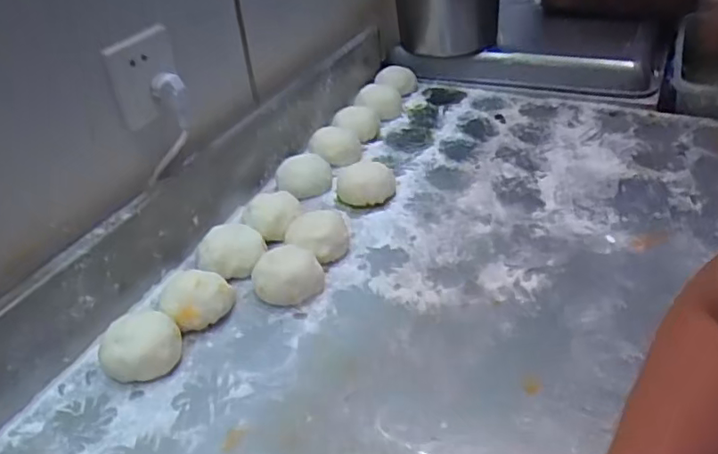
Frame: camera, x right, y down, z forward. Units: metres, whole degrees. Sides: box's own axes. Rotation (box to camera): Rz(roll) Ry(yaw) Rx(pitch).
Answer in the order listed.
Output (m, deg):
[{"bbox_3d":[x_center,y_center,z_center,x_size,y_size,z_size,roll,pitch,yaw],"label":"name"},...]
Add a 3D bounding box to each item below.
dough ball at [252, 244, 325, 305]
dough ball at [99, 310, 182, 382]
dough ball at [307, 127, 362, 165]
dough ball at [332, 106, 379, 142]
[{"bbox_3d":[-0.077,0.054,0.643,0.069,0.040,0.067,-4,38,3],"label":"dough ball"},{"bbox_3d":[-0.206,0.112,0.576,0.068,0.045,0.068,1,38,8],"label":"dough ball"},{"bbox_3d":[-0.033,-0.113,0.846,0.072,0.042,0.057,-7,38,-1],"label":"dough ball"},{"bbox_3d":[-0.004,-0.155,0.904,0.060,0.048,0.058,12,41,22],"label":"dough ball"}]

